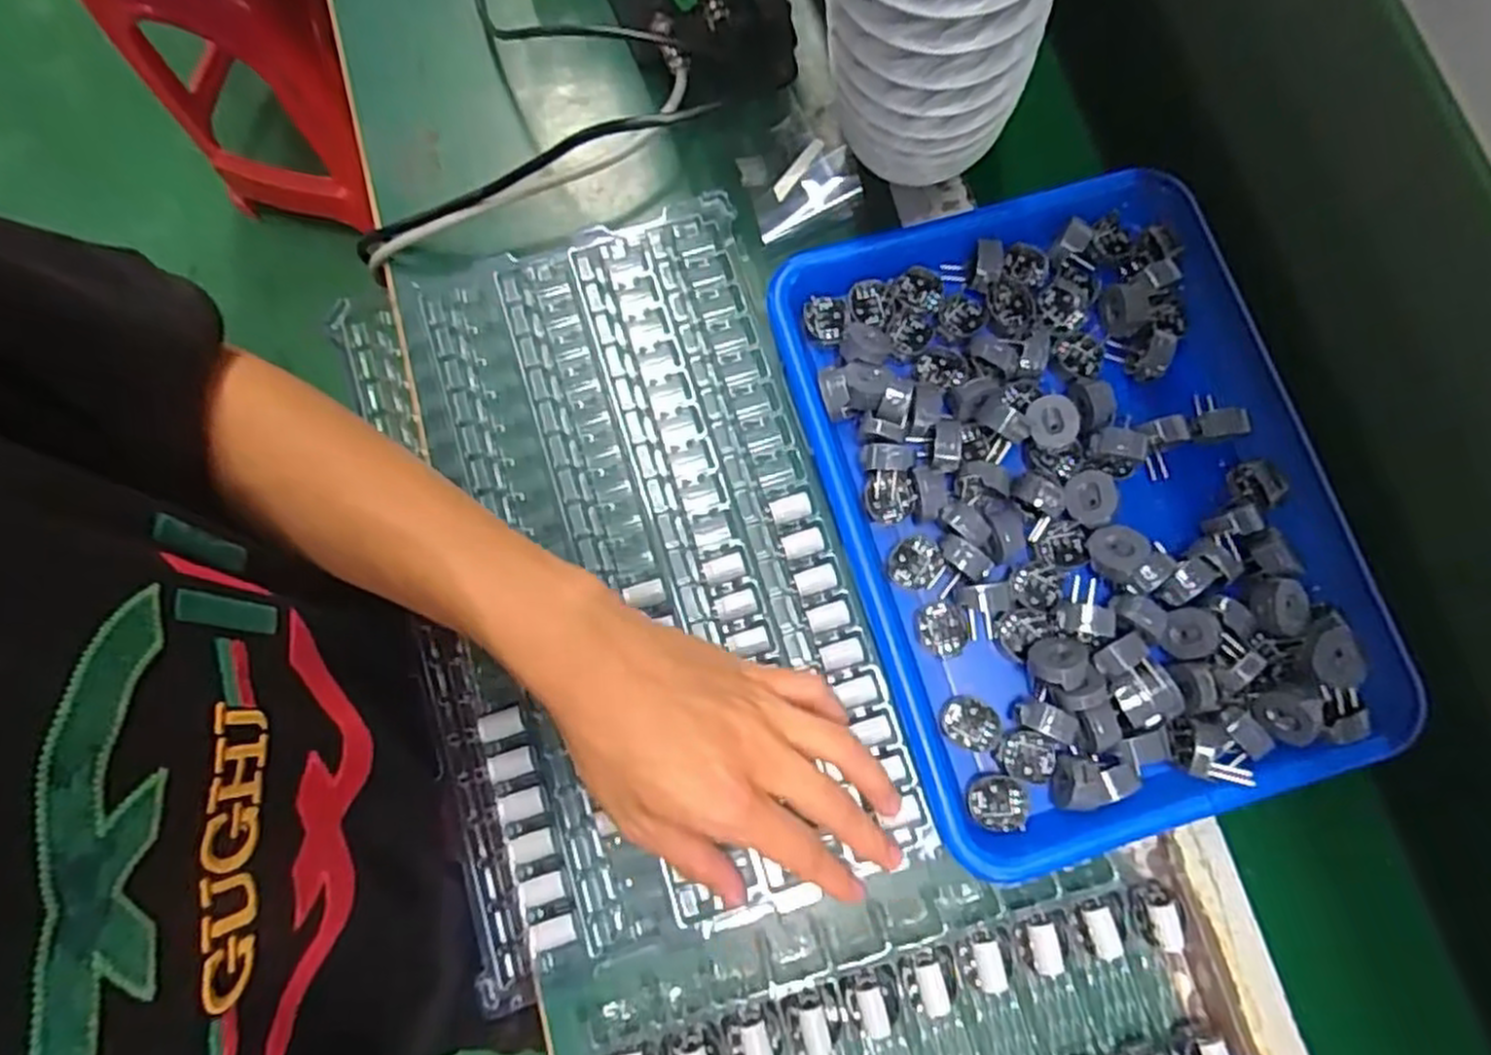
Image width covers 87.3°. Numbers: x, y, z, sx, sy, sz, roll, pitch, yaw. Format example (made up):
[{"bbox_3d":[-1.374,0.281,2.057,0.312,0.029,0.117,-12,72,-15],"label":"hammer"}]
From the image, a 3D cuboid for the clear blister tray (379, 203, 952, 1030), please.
[{"bbox_3d":[-0.060,0.016,0.405,0.213,0.015,0.362,-15,79,-2],"label":"clear blister tray"}]

